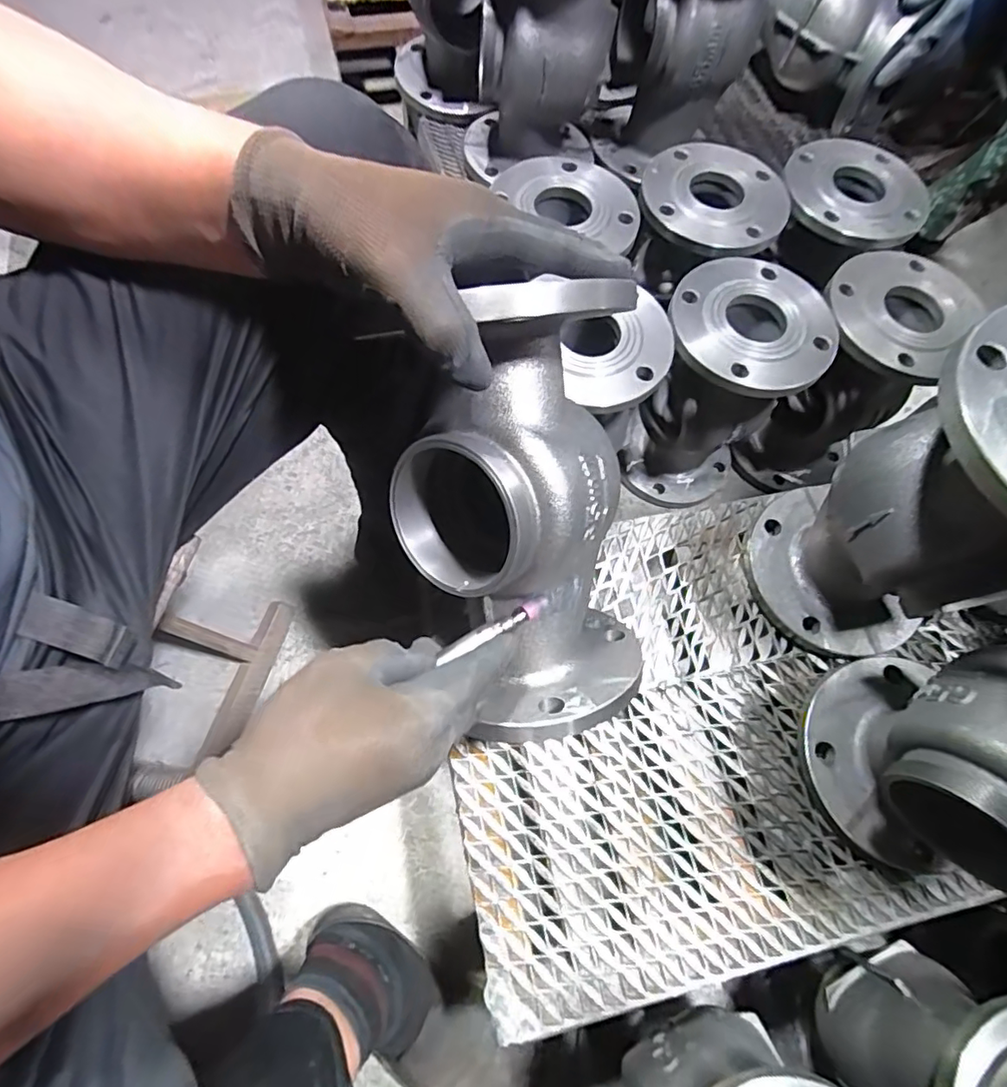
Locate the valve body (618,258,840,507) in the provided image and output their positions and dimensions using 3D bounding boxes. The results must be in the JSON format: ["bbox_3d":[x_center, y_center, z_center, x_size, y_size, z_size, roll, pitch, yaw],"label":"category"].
[{"bbox_3d":[0.260,-0.187,0.702,0.170,0.270,0.174,17,68,4],"label":"valve body"}]

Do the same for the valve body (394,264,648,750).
[{"bbox_3d":[0.008,-0.014,0.372,0.149,0.254,0.129,-13,24,-8],"label":"valve body"}]

